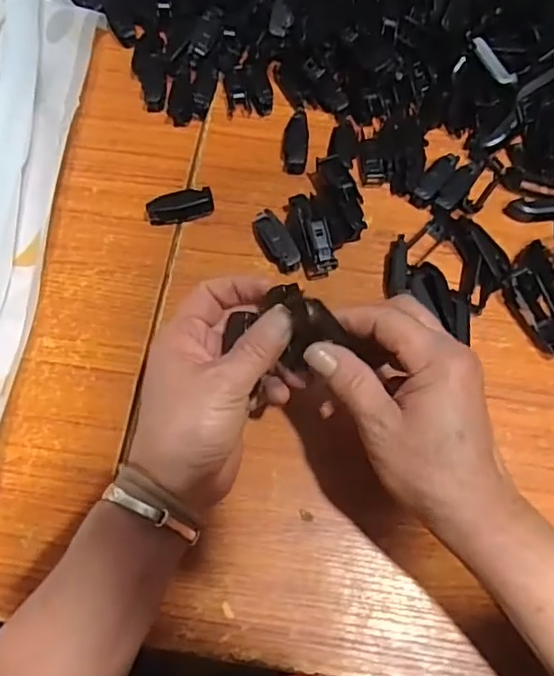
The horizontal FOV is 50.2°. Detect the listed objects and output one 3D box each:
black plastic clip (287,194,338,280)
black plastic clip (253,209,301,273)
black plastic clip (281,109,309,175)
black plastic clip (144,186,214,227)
[{"bbox_3d":[0.023,-0.076,0.429,0.021,0.033,0.064,-20,70,-9],"label":"black plastic clip"},{"bbox_3d":[0.000,-0.071,0.434,0.019,0.018,0.047,-28,71,-11],"label":"black plastic clip"},{"bbox_3d":[0.014,-0.155,0.466,0.020,0.016,0.052,3,68,0],"label":"black plastic clip"},{"bbox_3d":[-0.073,-0.099,0.446,0.049,0.016,0.018,-14,69,-6],"label":"black plastic clip"}]

